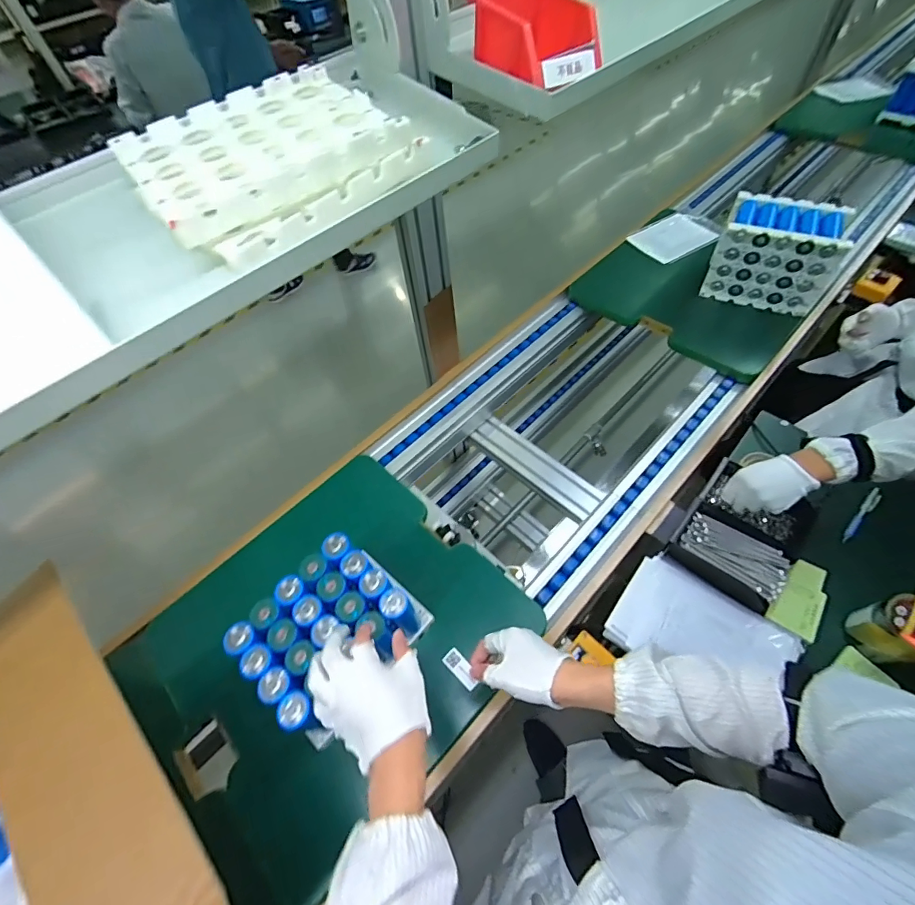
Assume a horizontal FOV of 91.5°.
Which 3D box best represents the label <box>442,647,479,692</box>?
[{"bbox_3d":[0.005,0.260,0.534,0.022,0.006,0.049,-42,78,-7],"label":"label"}]

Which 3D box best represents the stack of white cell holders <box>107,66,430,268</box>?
[{"bbox_3d":[-0.182,-0.288,0.436,0.212,0.045,0.248,38,67,25],"label":"stack of white cell holders"}]

